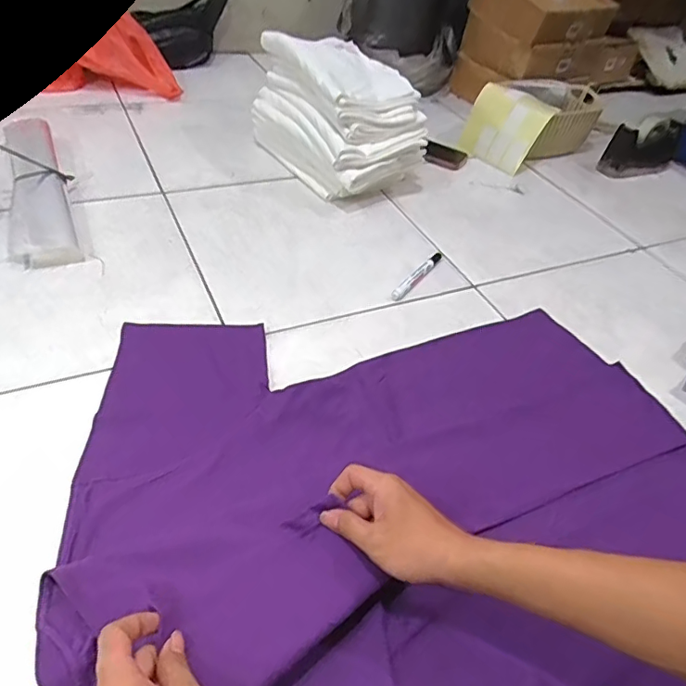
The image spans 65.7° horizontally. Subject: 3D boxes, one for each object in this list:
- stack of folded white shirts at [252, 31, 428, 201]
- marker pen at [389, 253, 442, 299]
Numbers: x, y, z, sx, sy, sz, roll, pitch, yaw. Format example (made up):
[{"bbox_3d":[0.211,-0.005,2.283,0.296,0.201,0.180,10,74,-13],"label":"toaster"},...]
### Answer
[{"bbox_3d":[-0.004,-0.430,1.009,0.189,0.211,0.287,-24,54,-30],"label":"stack of folded white shirts"},{"bbox_3d":[0.116,-0.106,0.830,0.015,0.019,0.150,29,48,18],"label":"marker pen"}]

